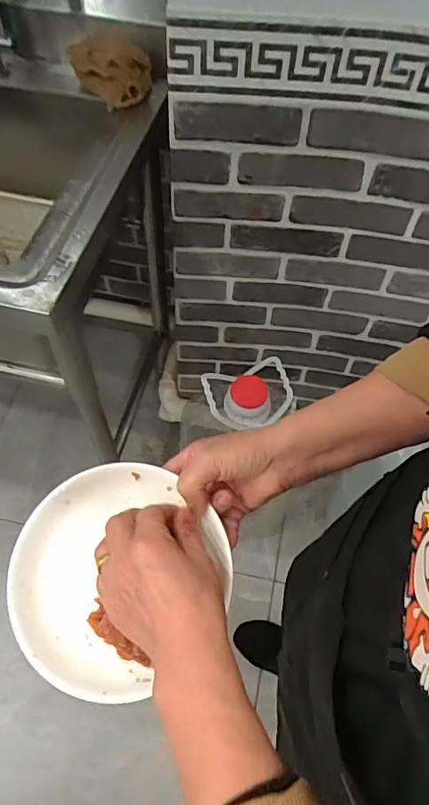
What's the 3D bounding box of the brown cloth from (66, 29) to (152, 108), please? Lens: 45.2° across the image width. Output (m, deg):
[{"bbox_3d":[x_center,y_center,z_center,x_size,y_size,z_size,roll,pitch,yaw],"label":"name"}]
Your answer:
[{"bbox_3d":[-0.181,-0.586,0.891,0.141,0.122,0.092,-5,59,-6],"label":"brown cloth"}]

